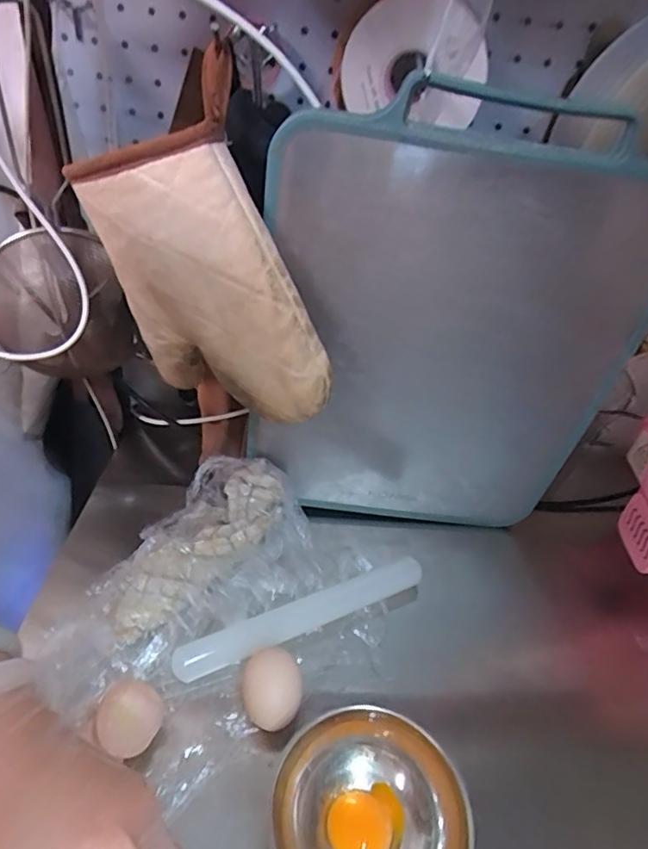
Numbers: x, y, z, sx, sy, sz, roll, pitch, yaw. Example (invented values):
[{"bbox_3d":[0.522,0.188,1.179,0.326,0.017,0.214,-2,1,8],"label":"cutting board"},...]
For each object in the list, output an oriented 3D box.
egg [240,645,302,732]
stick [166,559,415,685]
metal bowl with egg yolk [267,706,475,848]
[{"bbox_3d":[-0.038,0.191,0.389,0.041,0.037,0.052,-10,42,-21],"label":"egg"},{"bbox_3d":[-0.014,0.153,0.442,0.212,0.025,0.023,-13,43,-24],"label":"stick"},{"bbox_3d":[0.024,0.240,0.322,0.107,0.059,0.108,5,39,-4],"label":"metal bowl with egg yolk"}]

